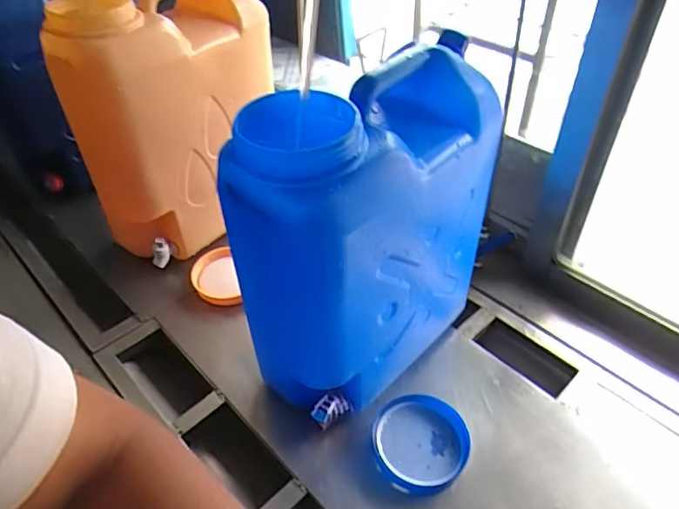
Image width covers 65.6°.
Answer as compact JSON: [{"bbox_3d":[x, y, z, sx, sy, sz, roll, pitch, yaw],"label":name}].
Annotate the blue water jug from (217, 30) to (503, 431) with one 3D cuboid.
[{"bbox_3d":[0.035,-0.021,0.630,0.155,0.360,0.294,30,52,30],"label":"blue water jug"}]

